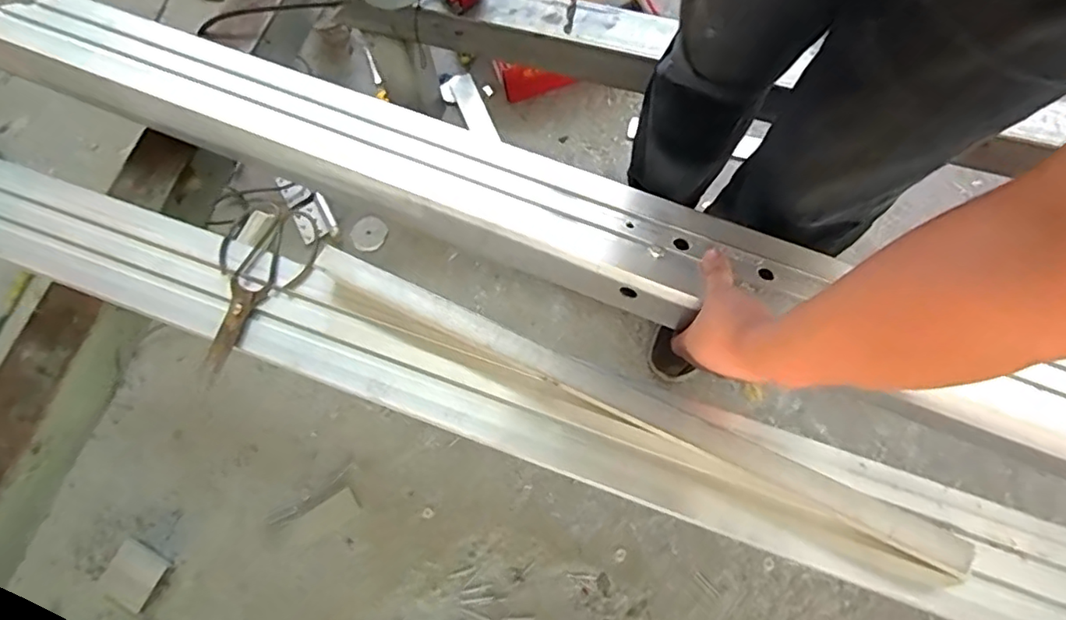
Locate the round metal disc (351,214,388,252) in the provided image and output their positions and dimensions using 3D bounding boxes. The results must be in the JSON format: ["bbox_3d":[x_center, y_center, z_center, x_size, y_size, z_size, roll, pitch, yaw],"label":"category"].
[{"bbox_3d":[-0.324,-0.150,1.127,0.063,0.012,0.071,35,77,12],"label":"round metal disc"}]

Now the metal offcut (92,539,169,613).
[{"bbox_3d":[-0.664,0.439,0.947,0.087,0.008,0.088,27,77,6],"label":"metal offcut"}]

